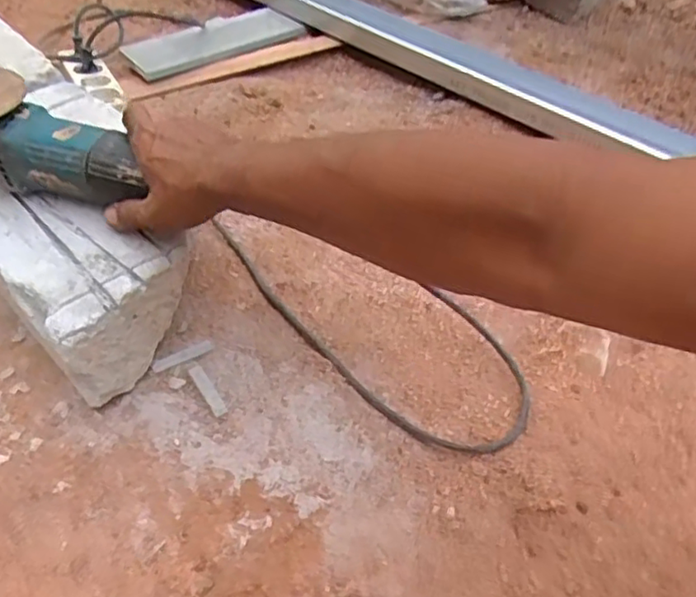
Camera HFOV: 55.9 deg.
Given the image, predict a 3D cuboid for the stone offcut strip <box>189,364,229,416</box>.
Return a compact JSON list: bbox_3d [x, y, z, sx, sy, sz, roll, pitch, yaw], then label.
[{"bbox_3d":[-0.125,0.082,0.586,0.013,0.006,0.057,-29,52,-21],"label":"stone offcut strip"}]

